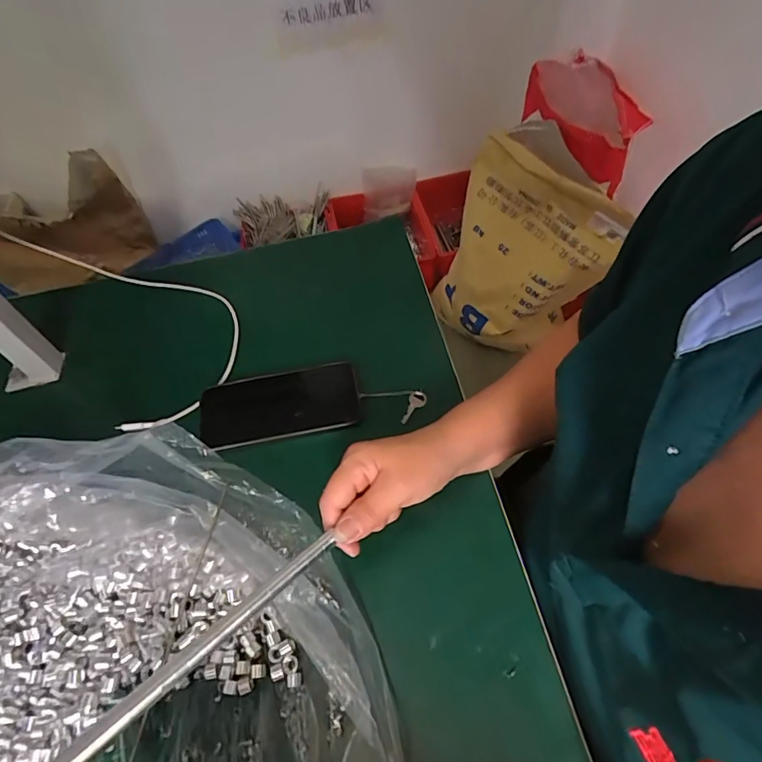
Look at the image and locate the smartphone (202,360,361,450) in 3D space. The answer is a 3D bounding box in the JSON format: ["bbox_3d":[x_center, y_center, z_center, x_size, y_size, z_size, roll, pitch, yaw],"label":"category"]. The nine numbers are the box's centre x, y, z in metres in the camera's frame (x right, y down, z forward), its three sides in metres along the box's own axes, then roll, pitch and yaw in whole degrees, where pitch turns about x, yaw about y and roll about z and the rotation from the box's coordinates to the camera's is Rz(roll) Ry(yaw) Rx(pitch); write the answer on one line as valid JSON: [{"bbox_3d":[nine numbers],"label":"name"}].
[{"bbox_3d":[-0.102,0.021,0.477,0.154,0.010,0.076,-13,55,-2],"label":"smartphone"}]

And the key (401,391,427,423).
[{"bbox_3d":[0.032,0.024,0.472,0.016,0.004,0.037,24,61,21],"label":"key"}]

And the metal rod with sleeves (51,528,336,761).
[{"bbox_3d":[-0.101,0.149,0.262,0.009,0.005,0.210,35,39,23],"label":"metal rod with sleeves"}]

